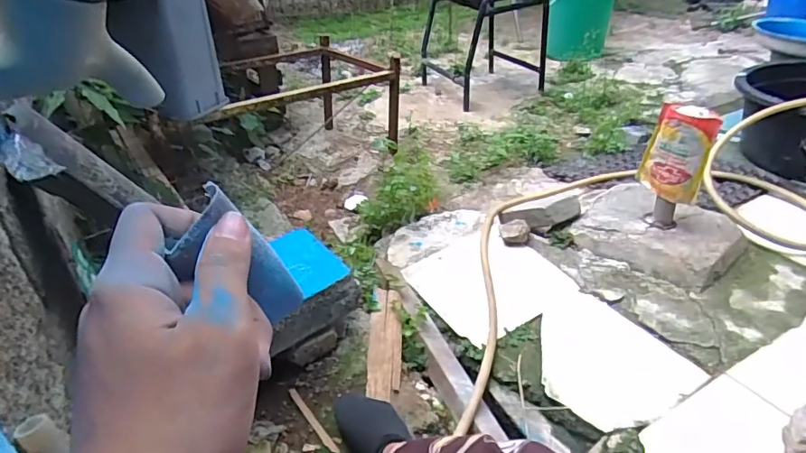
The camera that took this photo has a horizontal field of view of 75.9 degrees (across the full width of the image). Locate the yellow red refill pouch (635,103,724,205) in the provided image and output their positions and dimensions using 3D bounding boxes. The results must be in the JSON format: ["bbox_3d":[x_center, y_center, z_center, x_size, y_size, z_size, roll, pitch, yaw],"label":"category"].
[{"bbox_3d":[0.567,-0.153,1.075,0.121,0.186,0.057,15,38,26],"label":"yellow red refill pouch"}]

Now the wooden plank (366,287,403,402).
[{"bbox_3d":[-0.033,0.215,0.975,0.061,0.014,0.250,-6,40,5],"label":"wooden plank"}]

